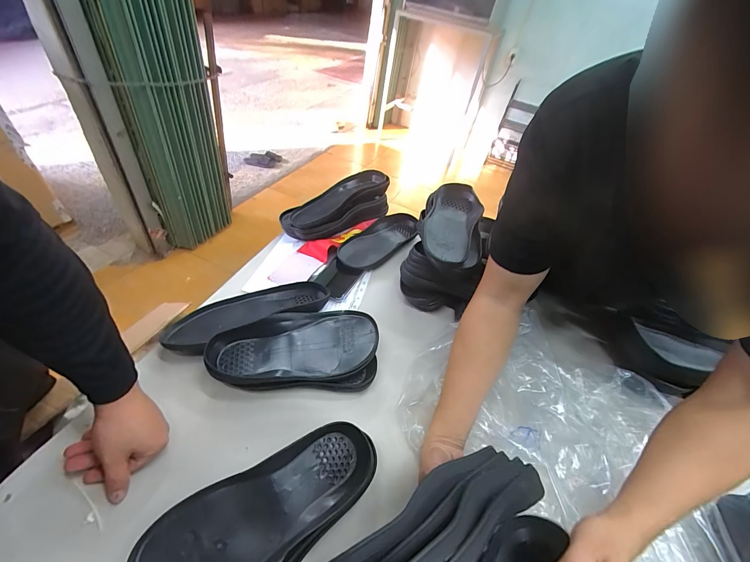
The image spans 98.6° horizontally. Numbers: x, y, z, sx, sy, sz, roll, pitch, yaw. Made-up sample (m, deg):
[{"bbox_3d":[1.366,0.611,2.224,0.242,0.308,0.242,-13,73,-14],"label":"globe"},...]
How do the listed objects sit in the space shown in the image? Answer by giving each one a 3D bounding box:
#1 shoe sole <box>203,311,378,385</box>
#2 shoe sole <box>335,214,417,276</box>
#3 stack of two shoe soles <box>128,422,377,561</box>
[{"bbox_3d":[-0.119,0.114,0.511,0.259,0.059,0.121,-11,51,-12],"label":"shoe sole"},{"bbox_3d":[0.017,-0.094,0.770,0.251,0.036,0.101,-30,58,-34],"label":"shoe sole"},{"bbox_3d":[-0.118,0.273,0.375,0.272,0.057,0.124,-22,53,-30],"label":"stack of two shoe soles"}]

